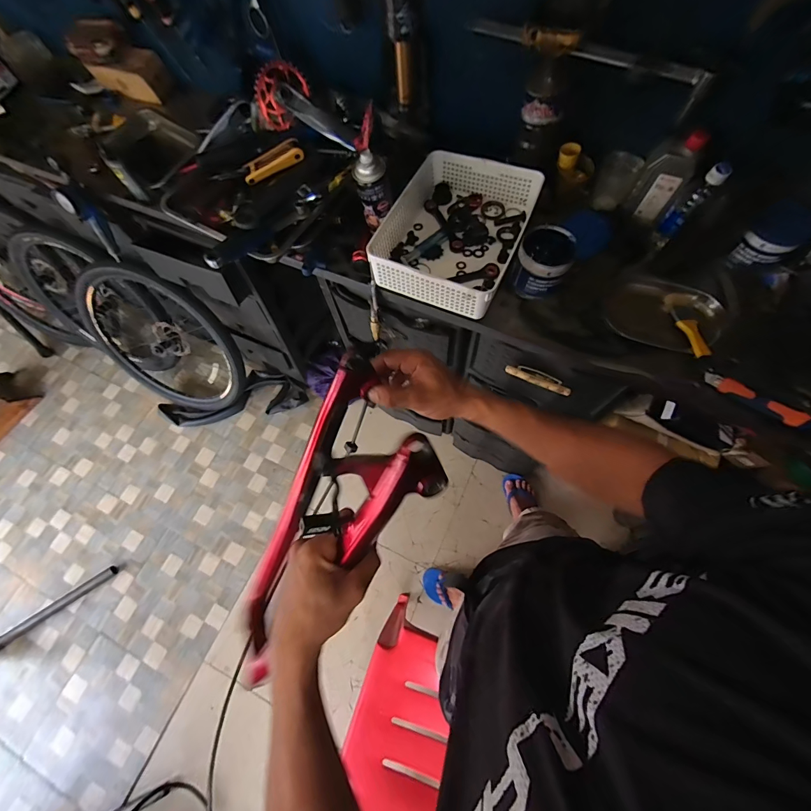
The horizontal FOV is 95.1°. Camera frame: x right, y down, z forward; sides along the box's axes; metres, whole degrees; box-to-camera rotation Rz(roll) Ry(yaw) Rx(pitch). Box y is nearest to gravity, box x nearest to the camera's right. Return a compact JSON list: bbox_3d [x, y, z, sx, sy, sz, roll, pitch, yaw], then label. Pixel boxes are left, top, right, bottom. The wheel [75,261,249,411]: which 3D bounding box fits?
[{"bbox_3d":[-0.926,-0.235,1.431,0.659,0.641,0.115,-7,41,24],"label":"wheel"}]

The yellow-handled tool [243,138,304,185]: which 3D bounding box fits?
[{"bbox_3d":[-0.275,-0.504,0.767,0.128,0.028,0.046,-25,69,5],"label":"yellow-handled tool"}]

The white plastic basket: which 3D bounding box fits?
[{"bbox_3d":[0.102,-0.345,0.735,0.252,0.086,0.326,23,72,11],"label":"white plastic basket"}]

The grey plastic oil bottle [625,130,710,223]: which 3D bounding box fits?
[{"bbox_3d":[0.488,-0.428,0.701,0.081,0.146,0.047,36,75,15],"label":"grey plastic oil bottle"}]

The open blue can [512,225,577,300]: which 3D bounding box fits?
[{"bbox_3d":[0.263,-0.271,0.710,0.102,0.080,0.110,33,74,15],"label":"open blue can"}]

